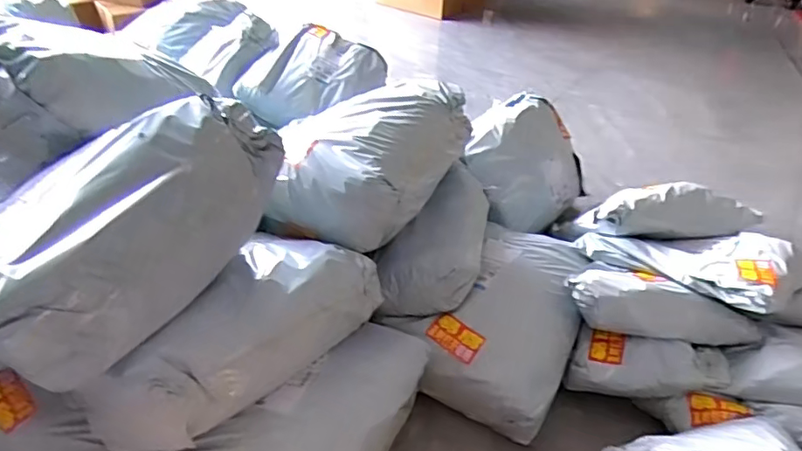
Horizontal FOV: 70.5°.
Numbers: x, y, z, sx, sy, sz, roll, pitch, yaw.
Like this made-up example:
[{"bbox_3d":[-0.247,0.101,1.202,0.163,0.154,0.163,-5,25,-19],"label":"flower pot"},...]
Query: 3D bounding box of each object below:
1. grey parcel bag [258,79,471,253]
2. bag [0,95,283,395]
[{"bbox_3d":[-0.050,-0.115,0.967,0.223,0.163,0.348,20,39,24],"label":"grey parcel bag"},{"bbox_3d":[-0.351,-0.017,0.674,0.268,0.161,0.382,18,38,21],"label":"bag"}]

